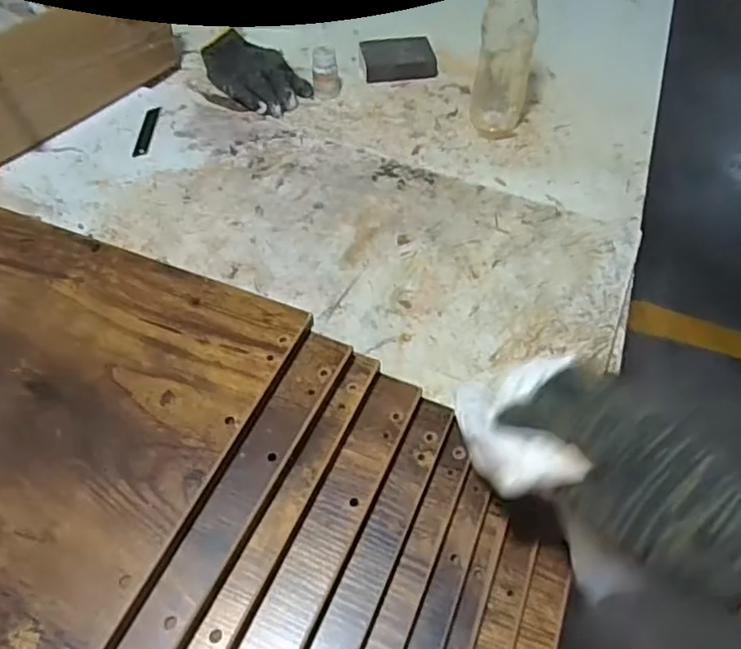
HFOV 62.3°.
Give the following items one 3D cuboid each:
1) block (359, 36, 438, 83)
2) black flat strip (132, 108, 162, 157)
[{"bbox_3d":[0.039,-0.362,0.836,0.096,0.034,0.059,-7,51,-8],"label":"block"},{"bbox_3d":[-0.267,-0.231,0.733,0.016,0.004,0.099,0,51,-2],"label":"black flat strip"}]

